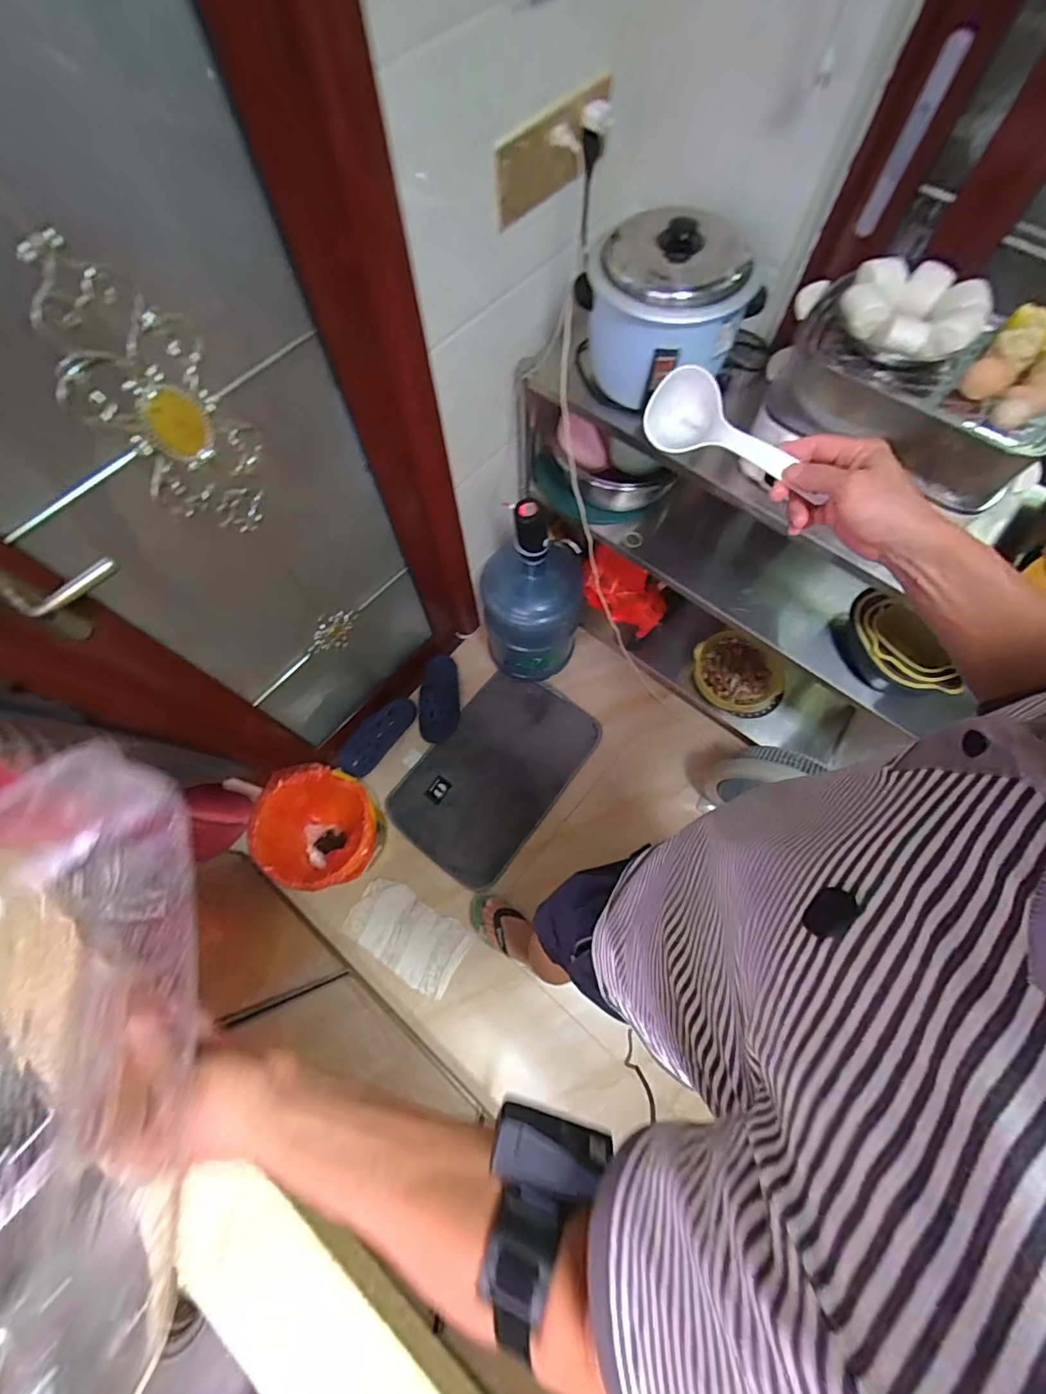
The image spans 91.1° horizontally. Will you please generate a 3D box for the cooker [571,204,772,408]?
[{"bbox_3d":[0.246,-0.634,0.858,0.258,0.253,0.234,-32,72,-11],"label":"cooker"}]

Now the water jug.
[{"bbox_3d":[0.032,-0.292,1.317,0.236,0.530,0.294,12,69,5],"label":"water jug"}]

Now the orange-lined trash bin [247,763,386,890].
[{"bbox_3d":[-0.487,0.331,1.281,0.289,0.239,0.264,0,69,1],"label":"orange-lined trash bin"}]

